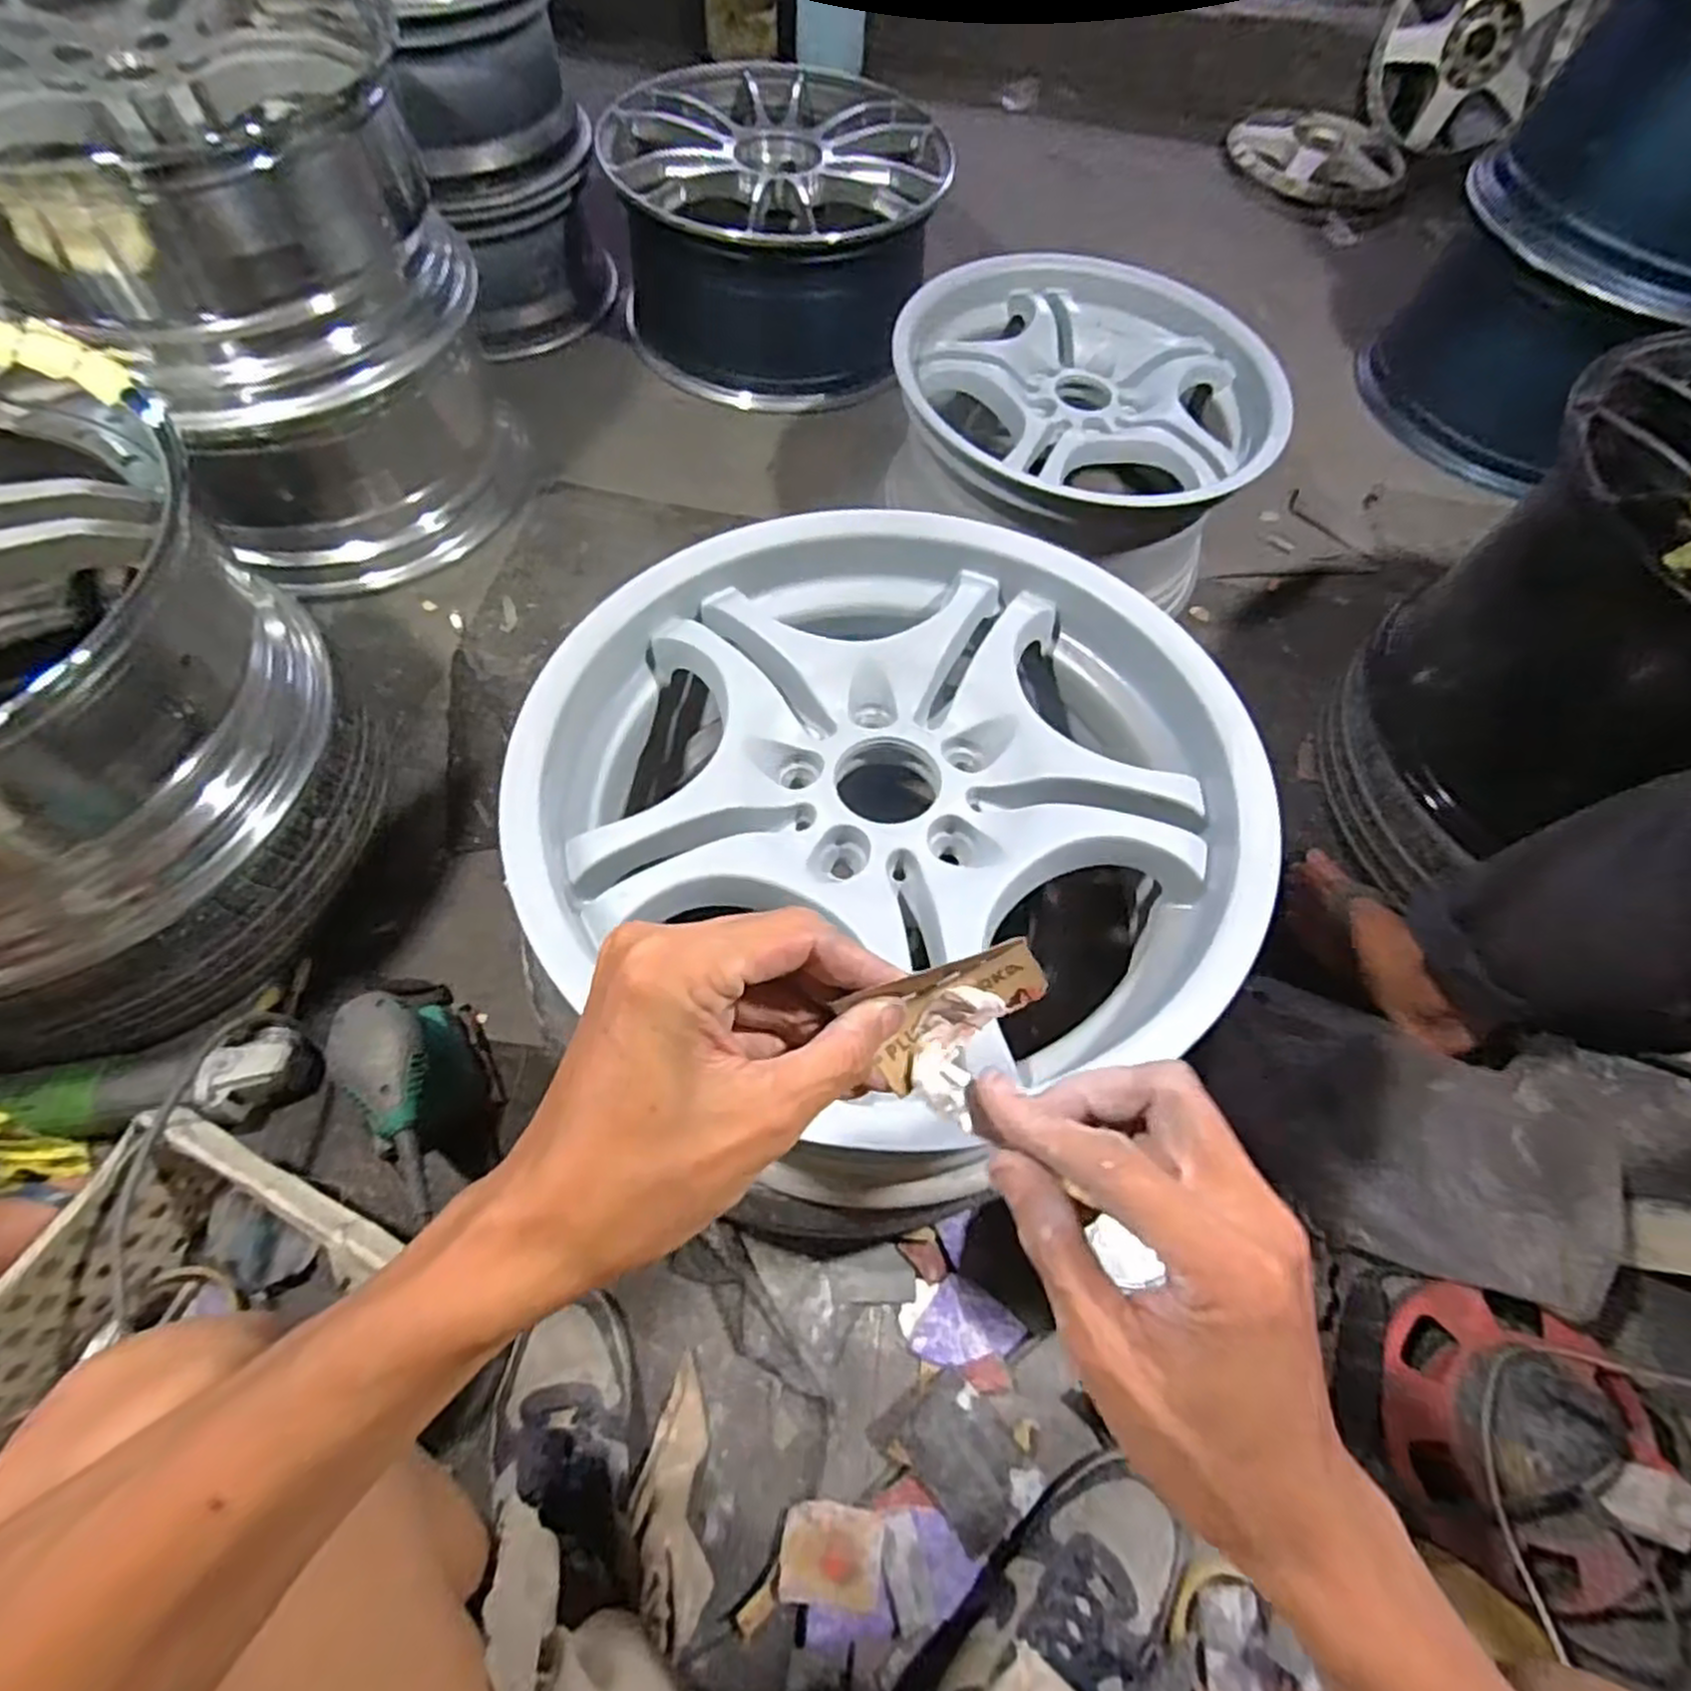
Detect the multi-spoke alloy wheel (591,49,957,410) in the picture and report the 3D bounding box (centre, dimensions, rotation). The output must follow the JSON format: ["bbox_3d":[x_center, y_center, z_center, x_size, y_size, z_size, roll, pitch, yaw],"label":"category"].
[{"bbox_3d":[-0.103,-0.943,1.264,0.496,0.302,0.422,17,63,6],"label":"multi-spoke alloy wheel"}]

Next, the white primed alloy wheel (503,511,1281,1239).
[{"bbox_3d":[0.025,-0.005,0.580,0.437,0.228,0.434,1,62,-3],"label":"white primed alloy wheel"}]

